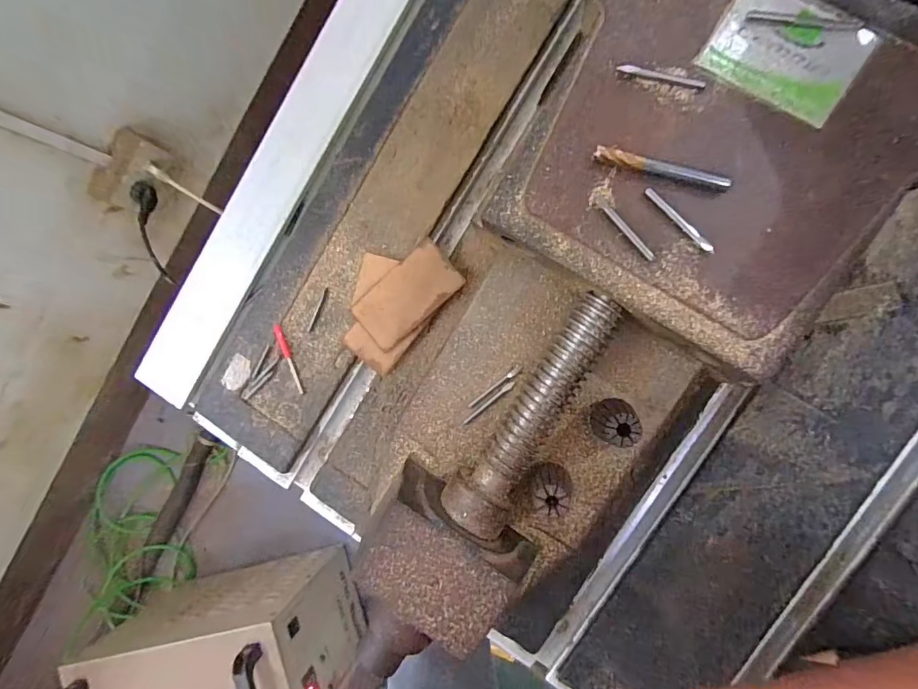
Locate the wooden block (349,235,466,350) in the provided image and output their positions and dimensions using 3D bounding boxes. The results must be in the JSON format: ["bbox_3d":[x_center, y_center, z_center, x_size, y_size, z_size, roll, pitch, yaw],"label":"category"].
[{"bbox_3d":[-0.032,-0.030,0.287,0.067,0.010,0.038,-40,84,8],"label":"wooden block"}]

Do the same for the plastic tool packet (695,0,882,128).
[{"bbox_3d":[0.117,-0.106,0.161,0.050,0.004,0.036,32,96,8],"label":"plastic tool packet"}]

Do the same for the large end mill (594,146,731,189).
[{"bbox_3d":[0.074,-0.065,0.167,0.048,0.004,0.004,17,93,9],"label":"large end mill"}]

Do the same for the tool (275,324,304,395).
[{"bbox_3d":[-0.115,0.010,0.305,0.007,0.004,0.049,-24,86,9],"label":"tool"}]

